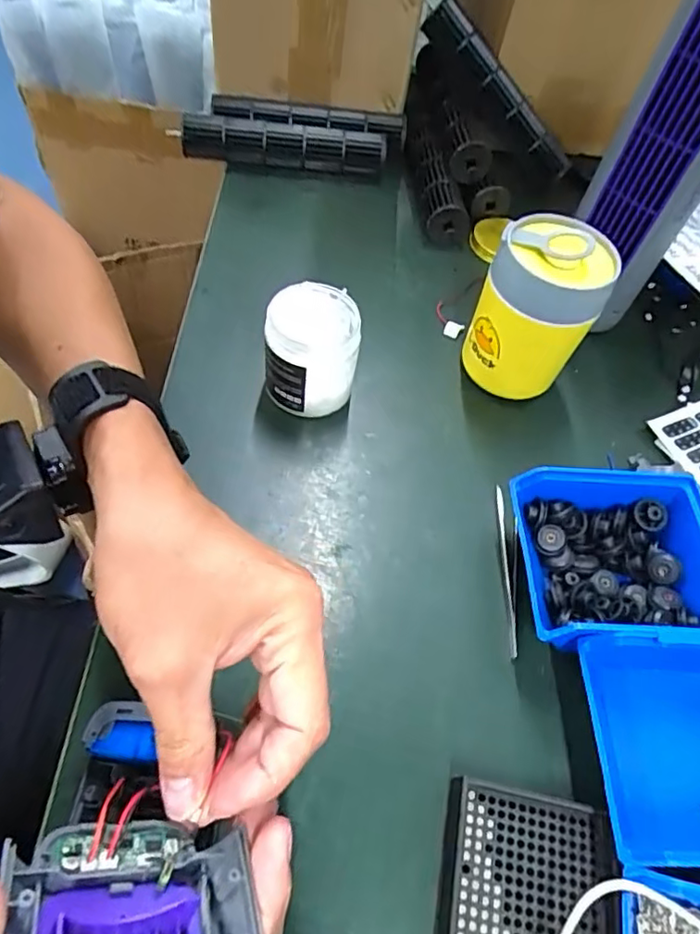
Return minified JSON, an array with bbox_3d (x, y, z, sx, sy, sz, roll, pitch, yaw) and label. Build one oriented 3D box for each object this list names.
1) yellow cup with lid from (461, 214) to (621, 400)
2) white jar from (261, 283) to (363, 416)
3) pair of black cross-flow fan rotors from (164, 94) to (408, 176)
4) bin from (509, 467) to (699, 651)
[{"bbox_3d":[0.152,-0.126,0.486,0.091,0.139,0.083,23,55,8],"label":"yellow cup with lid"},{"bbox_3d":[-0.031,-0.089,0.469,0.072,0.098,0.071,3,57,-5],"label":"white jar"},{"bbox_3d":[-0.060,-0.383,0.658,0.246,0.045,0.087,5,57,-4],"label":"pair of black cross-flow fan rotors"},{"bbox_3d":[0.186,0.068,0.400,0.140,0.064,0.115,3,55,-6],"label":"bin"}]

